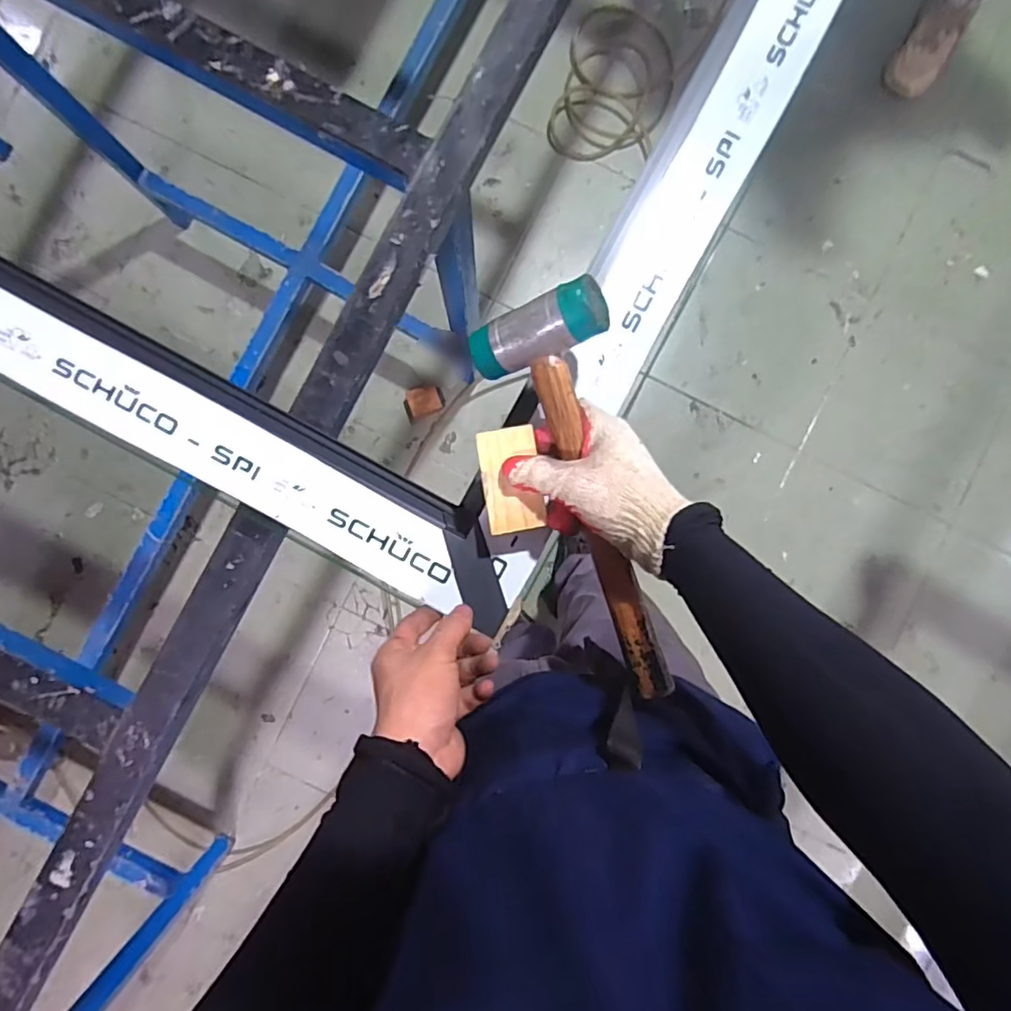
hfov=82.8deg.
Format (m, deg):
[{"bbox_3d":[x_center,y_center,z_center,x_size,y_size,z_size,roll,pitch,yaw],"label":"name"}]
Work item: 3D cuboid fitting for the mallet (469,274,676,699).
[{"bbox_3d":[0.088,-0.013,0.447,0.105,0.045,0.316,-26,91,31],"label":"mallet"}]

